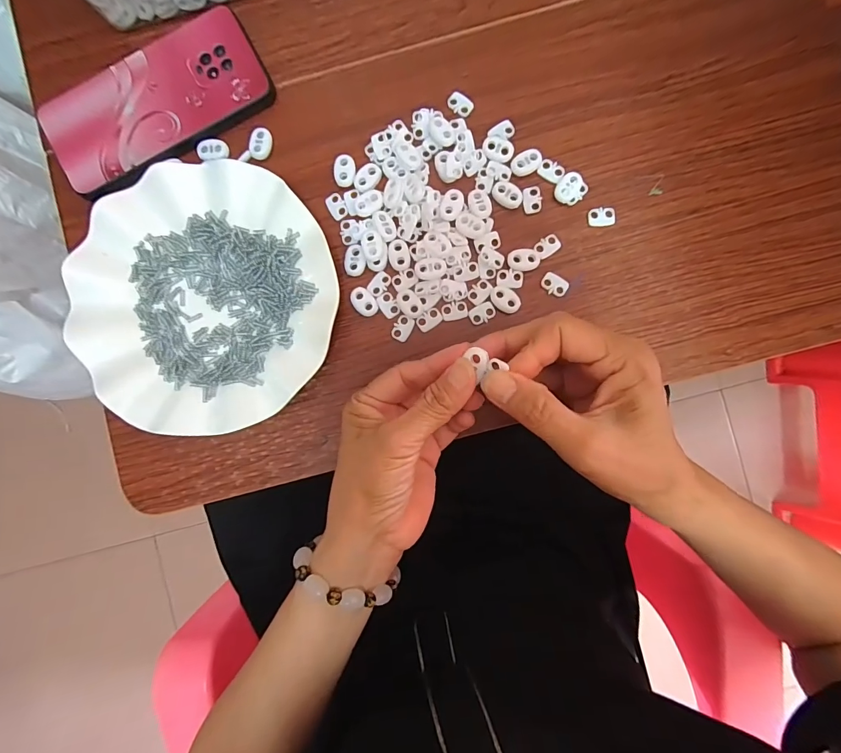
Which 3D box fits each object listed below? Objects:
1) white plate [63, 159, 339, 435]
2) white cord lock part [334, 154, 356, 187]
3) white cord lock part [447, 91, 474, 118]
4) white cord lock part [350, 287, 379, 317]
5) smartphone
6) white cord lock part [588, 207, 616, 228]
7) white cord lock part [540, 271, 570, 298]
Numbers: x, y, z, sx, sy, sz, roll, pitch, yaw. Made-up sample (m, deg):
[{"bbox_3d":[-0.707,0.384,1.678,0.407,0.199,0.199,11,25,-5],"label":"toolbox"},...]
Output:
[{"bbox_3d":[-0.151,-0.056,0.283,0.180,0.023,0.183,0,89,1],"label":"white plate"},{"bbox_3d":[-0.055,-0.151,0.292,0.015,0.005,0.023,3,89,1],"label":"white cord lock part"},{"bbox_3d":[0.029,-0.200,0.291,0.019,0.004,0.013,42,90,1],"label":"white cord lock part"},{"bbox_3d":[-0.041,-0.054,0.289,0.015,0.004,0.023,-43,89,0],"label":"white cord lock part"},{"bbox_3d":[-0.194,-0.201,0.293,0.162,0.009,0.080,-30,89,1],"label":"smartphone"},{"bbox_3d":[0.131,-0.115,0.286,0.018,0.004,0.014,-7,89,1],"label":"white cord lock part"},{"bbox_3d":[0.097,-0.066,0.286,0.019,0.004,0.015,34,90,1],"label":"white cord lock part"}]

